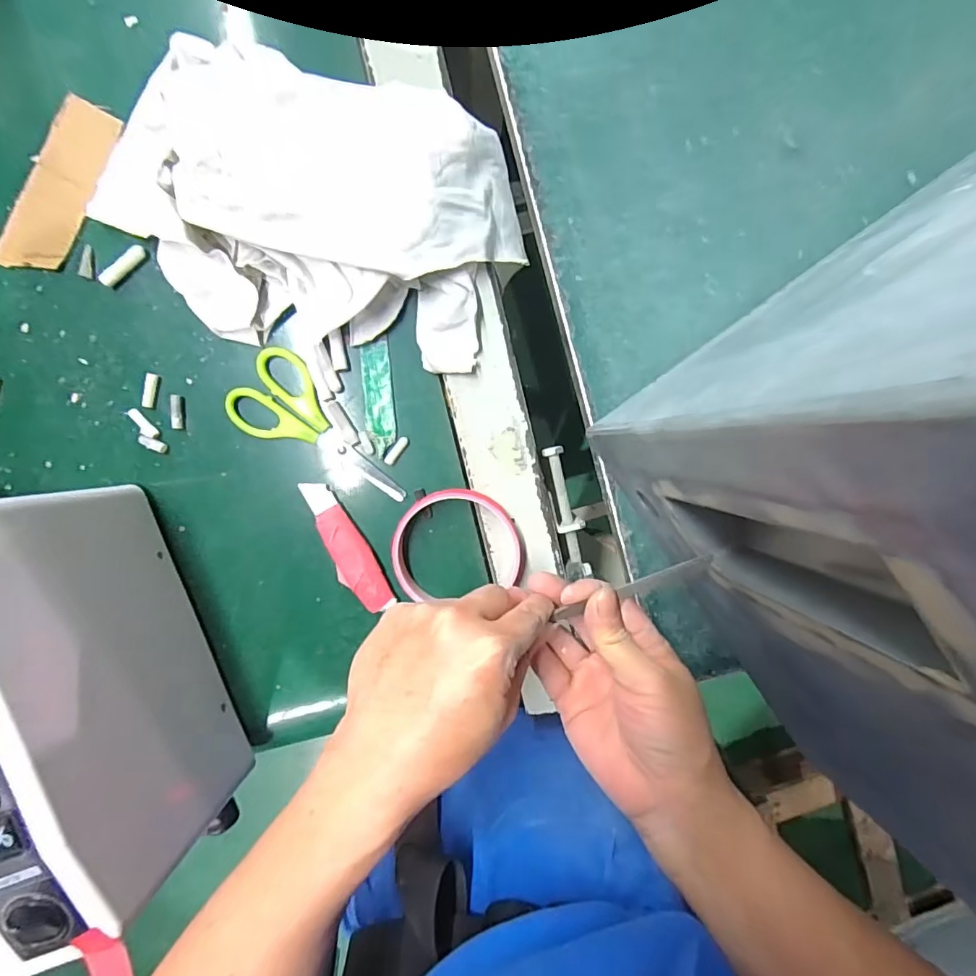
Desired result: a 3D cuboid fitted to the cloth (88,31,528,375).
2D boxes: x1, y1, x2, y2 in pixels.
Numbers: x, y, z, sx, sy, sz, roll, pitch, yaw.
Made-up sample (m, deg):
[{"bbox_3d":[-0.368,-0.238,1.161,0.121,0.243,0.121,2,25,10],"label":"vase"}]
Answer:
[{"bbox_3d":[-0.111,-0.167,0.313,0.246,0.074,0.150,15,93,-4],"label":"cloth"}]

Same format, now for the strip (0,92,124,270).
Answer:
[{"bbox_3d":[-0.276,-0.191,0.335,0.046,0.006,0.114,31,94,3],"label":"strip"}]

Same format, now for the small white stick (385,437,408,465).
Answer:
[{"bbox_3d":[-0.062,-0.025,0.354,0.007,0.004,0.021,36,91,-5],"label":"small white stick"}]

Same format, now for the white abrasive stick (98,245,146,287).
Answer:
[{"bbox_3d":[-0.235,-0.143,0.336,0.035,0.008,0.008,-40,95,0],"label":"white abrasive stick"}]

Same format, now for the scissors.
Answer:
[{"bbox_3d":[-0.110,-0.035,0.352,0.129,0.004,0.058,38,91,-5],"label":"scissors"}]

